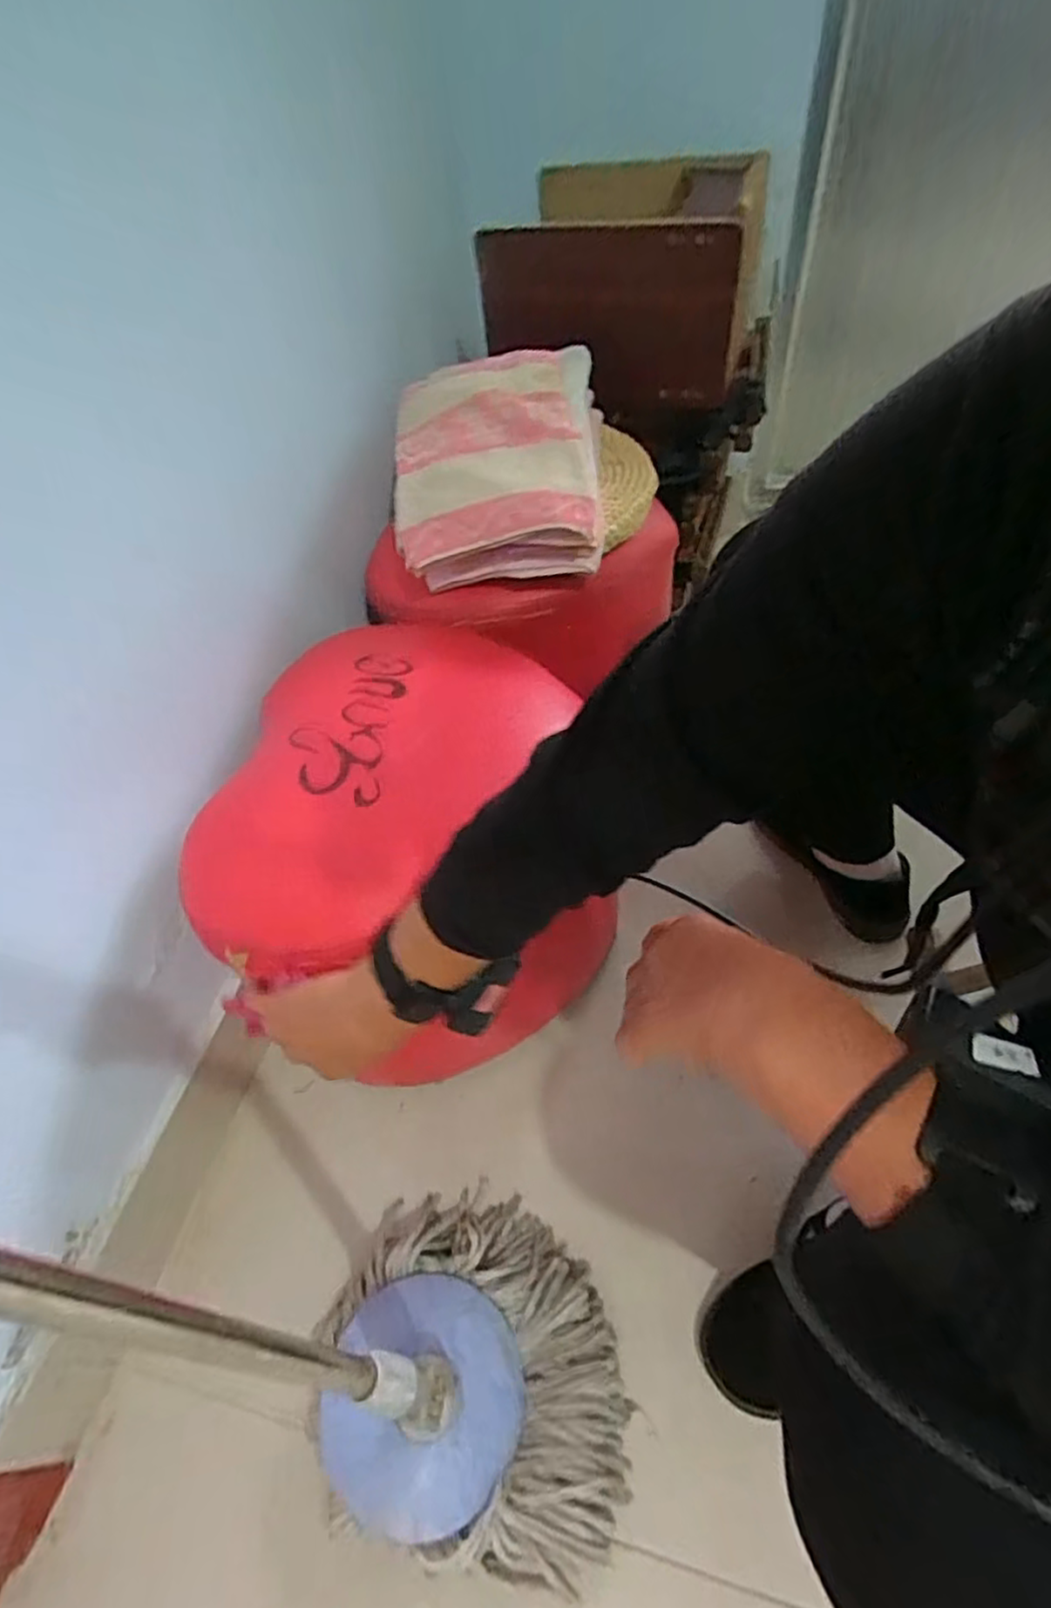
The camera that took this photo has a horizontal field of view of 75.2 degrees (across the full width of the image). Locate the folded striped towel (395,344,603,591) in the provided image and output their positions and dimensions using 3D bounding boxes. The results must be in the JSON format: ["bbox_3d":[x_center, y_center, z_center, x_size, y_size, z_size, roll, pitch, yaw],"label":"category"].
[{"bbox_3d":[-0.027,-0.386,0.763,0.215,0.125,0.341,-1,51,5],"label":"folded striped towel"}]

